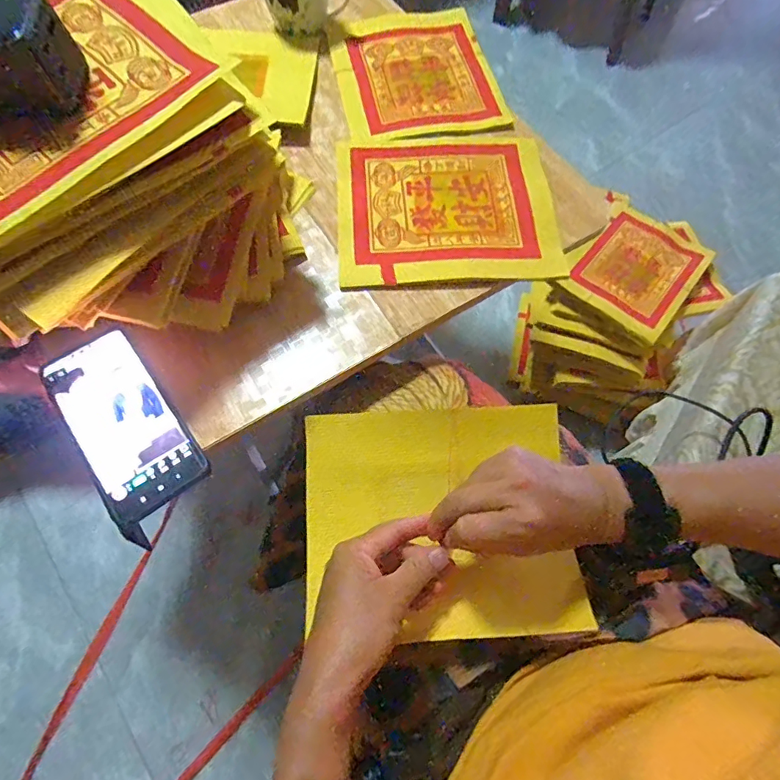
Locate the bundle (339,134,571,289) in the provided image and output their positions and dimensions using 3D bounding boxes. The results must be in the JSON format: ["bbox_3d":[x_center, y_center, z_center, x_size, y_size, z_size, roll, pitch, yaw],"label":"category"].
[{"bbox_3d":[0.057,-0.191,0.486,0.215,0.022,0.181,-4,66,-3],"label":"bundle"}]

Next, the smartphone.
[{"bbox_3d":[-0.217,0.025,0.391,0.077,0.011,0.157,-34,75,-11],"label":"smartphone"}]

